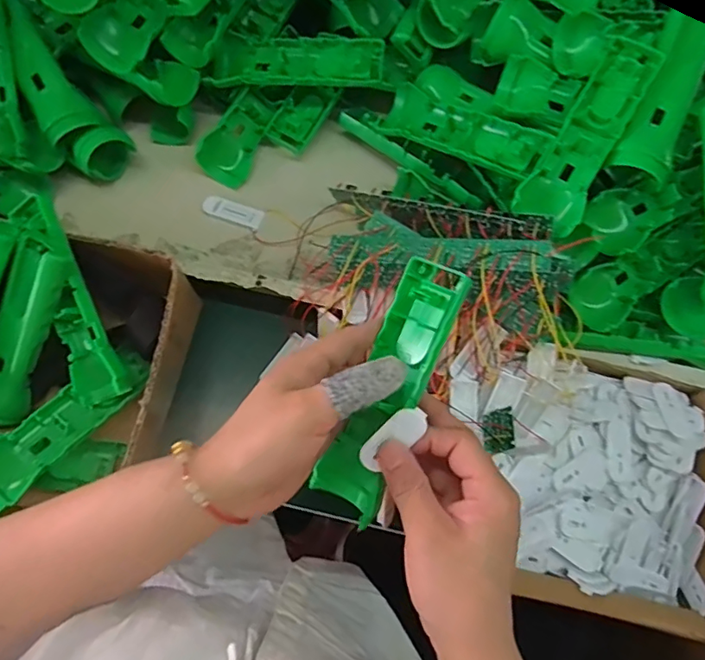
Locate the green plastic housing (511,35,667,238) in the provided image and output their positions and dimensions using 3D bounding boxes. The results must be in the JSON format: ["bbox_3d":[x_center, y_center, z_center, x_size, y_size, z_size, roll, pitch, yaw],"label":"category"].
[{"bbox_3d":[0.185,-0.153,0.421,0.047,0.028,0.157,29,96,7],"label":"green plastic housing"}]

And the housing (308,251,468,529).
[{"bbox_3d":[0.023,0.037,0.325,0.043,0.027,0.161,25,99,6],"label":"housing"}]

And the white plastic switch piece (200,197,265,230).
[{"bbox_3d":[-0.112,-0.110,0.504,0.056,0.006,0.020,17,72,3],"label":"white plastic switch piece"}]

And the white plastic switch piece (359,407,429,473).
[{"bbox_3d":[0.021,0.062,0.303,0.045,0.005,0.018,-45,77,21],"label":"white plastic switch piece"}]

